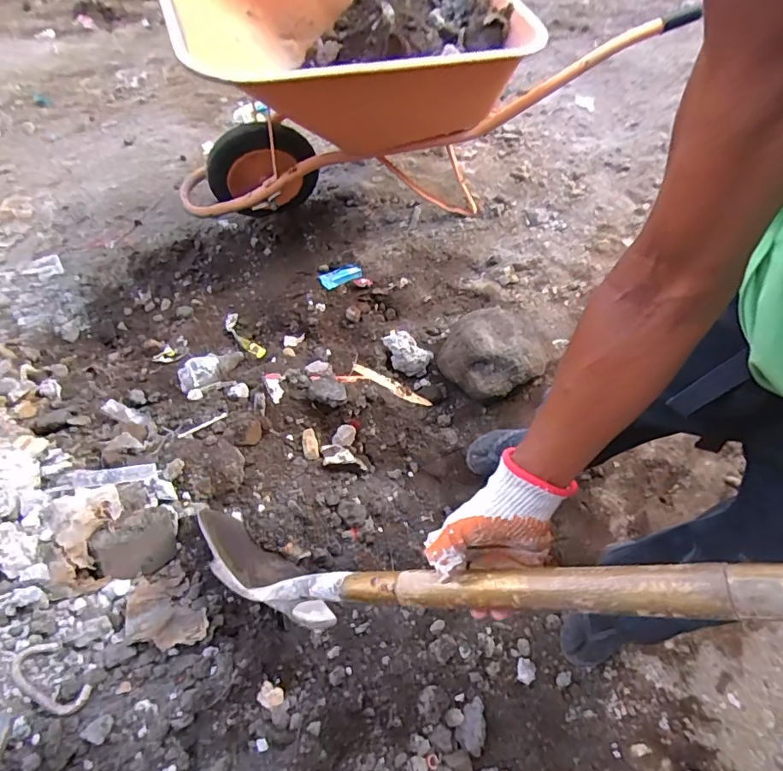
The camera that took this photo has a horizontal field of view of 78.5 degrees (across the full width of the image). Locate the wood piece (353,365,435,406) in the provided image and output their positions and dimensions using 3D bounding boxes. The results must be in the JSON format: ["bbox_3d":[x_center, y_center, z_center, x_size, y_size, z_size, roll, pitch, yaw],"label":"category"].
[{"bbox_3d":[0.003,-0.001,1.186,0.209,0.019,0.040,28,64,-6],"label":"wood piece"}]

